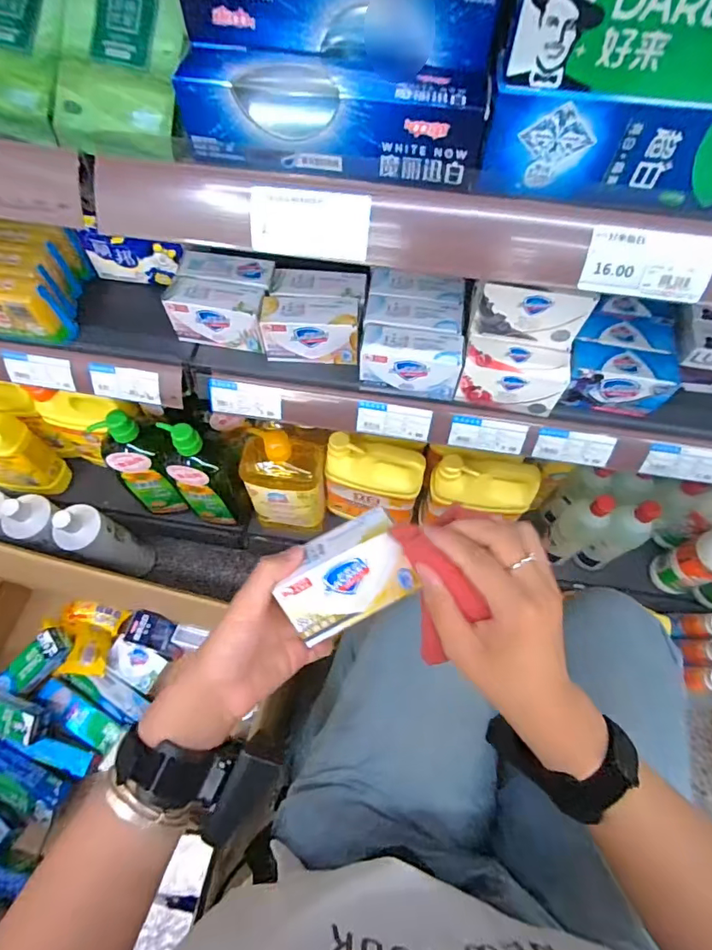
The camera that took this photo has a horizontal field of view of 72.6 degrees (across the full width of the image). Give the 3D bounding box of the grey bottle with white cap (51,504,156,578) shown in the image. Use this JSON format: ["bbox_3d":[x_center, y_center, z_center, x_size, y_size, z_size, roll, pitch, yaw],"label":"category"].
[{"bbox_3d":[-0.439,0.121,0.844,0.068,0.268,0.066,14,66,5],"label":"grey bottle with white cap"}]

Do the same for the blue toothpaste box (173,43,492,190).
[{"bbox_3d":[-0.014,-0.219,0.295,0.179,0.055,0.037,10,65,4],"label":"blue toothpaste box"}]

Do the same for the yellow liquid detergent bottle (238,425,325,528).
[{"bbox_3d":[-0.111,0.012,0.759,0.116,0.241,0.079,3,65,1],"label":"yellow liquid detergent bottle"}]

